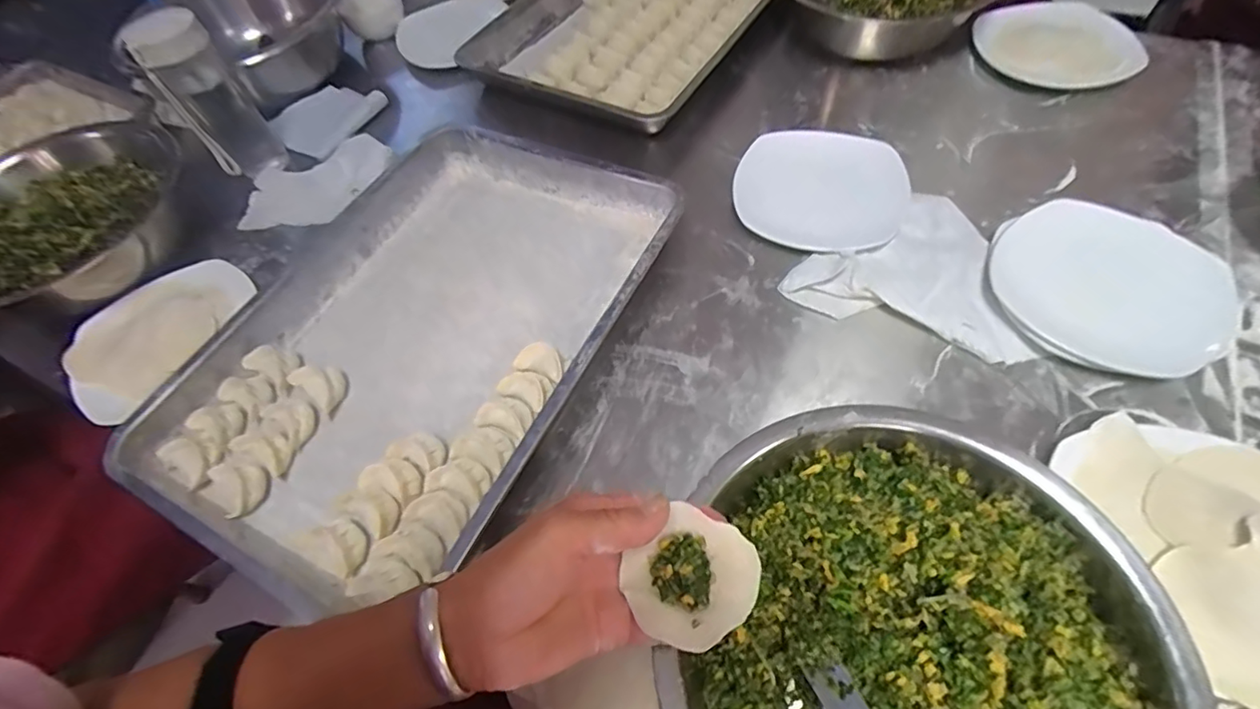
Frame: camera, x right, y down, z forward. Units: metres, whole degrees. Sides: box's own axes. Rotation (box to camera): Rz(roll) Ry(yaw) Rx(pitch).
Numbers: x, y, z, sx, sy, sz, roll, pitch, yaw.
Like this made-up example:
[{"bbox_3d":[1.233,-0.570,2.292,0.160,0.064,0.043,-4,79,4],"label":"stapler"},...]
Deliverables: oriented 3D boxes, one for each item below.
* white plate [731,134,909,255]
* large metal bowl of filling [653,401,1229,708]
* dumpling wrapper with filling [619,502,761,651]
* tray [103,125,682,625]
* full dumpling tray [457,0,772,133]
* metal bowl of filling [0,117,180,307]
[{"bbox_3d":[0.208,-0.182,0.607,0.178,0.024,0.166,-2,58,3],"label":"white plate"},{"bbox_3d":[0.167,0.175,0.339,0.273,0.104,0.267,-2,58,3],"label":"large metal bowl of filling"},{"bbox_3d":[0.034,0.123,0.302,0.066,0.011,0.069,-2,58,3],"label":"dumpling wrapper with filling"},{"bbox_3d":[-0.198,-0.033,0.550,0.355,0.068,0.489,22,63,17],"label":"tray"},{"bbox_3d":[0.010,-0.526,0.825,0.366,0.029,0.481,27,64,20],"label":"full dumpling tray"},{"bbox_3d":[-0.671,-0.149,0.642,0.246,0.084,0.291,-16,59,-5],"label":"metal bowl of filling"}]

